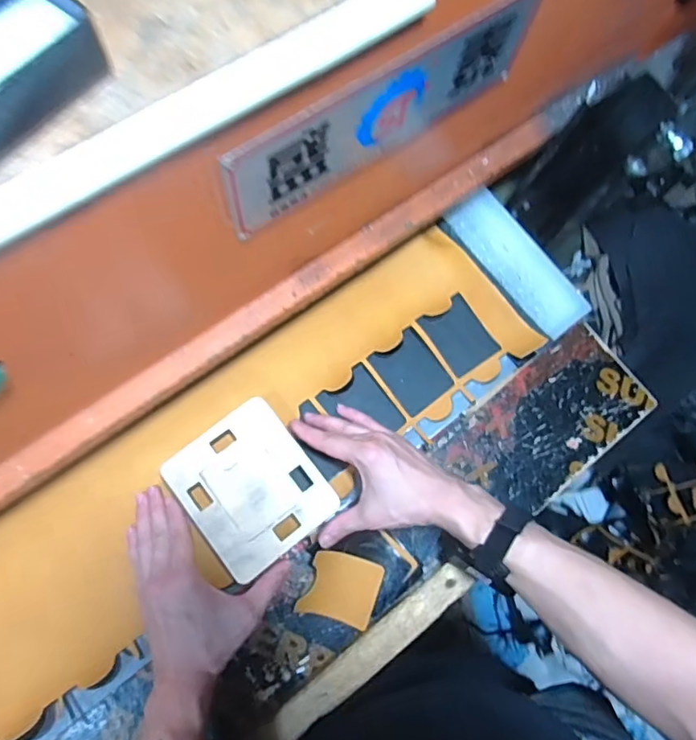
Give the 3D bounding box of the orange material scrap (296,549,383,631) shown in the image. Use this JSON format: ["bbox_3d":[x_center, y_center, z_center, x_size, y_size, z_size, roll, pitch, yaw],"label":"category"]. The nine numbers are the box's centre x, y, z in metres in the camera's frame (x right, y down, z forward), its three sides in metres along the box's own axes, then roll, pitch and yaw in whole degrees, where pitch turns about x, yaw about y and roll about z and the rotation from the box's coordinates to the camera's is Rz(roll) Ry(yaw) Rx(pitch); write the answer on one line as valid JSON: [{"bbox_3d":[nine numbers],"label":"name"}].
[{"bbox_3d":[-0.008,0.238,0.601,0.083,0.010,0.069,6,57,21],"label":"orange material scrap"}]

